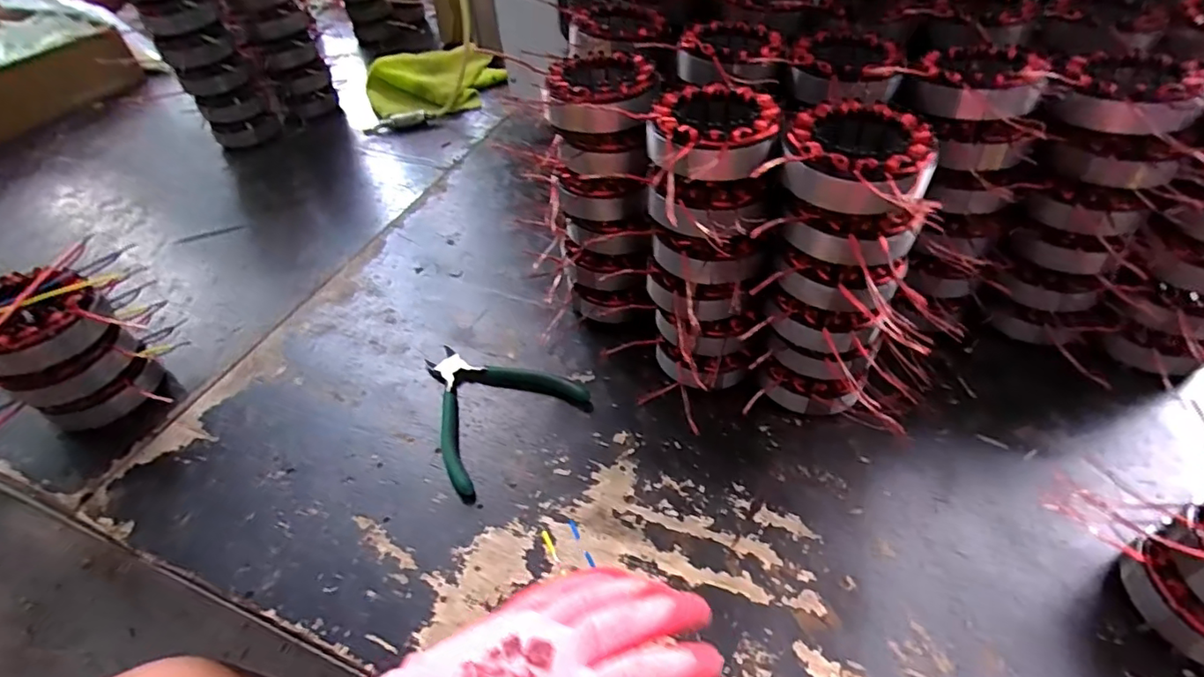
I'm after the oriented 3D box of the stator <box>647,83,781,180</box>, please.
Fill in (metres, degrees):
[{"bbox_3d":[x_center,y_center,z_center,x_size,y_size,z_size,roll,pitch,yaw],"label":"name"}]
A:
[{"bbox_3d":[0.073,-0.138,0.380,0.080,0.038,0.077,-2,47,2],"label":"stator"}]

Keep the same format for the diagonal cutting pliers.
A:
[{"bbox_3d":[-0.105,0.052,0.489,0.133,0.010,0.132,34,59,29],"label":"diagonal cutting pliers"}]

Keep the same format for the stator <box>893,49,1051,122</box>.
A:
[{"bbox_3d":[0.279,-0.196,0.421,0.089,0.033,0.077,25,53,24],"label":"stator"}]

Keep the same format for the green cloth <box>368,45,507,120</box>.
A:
[{"bbox_3d":[-0.269,-0.412,0.894,0.212,0.051,0.167,1,49,4],"label":"green cloth"}]

